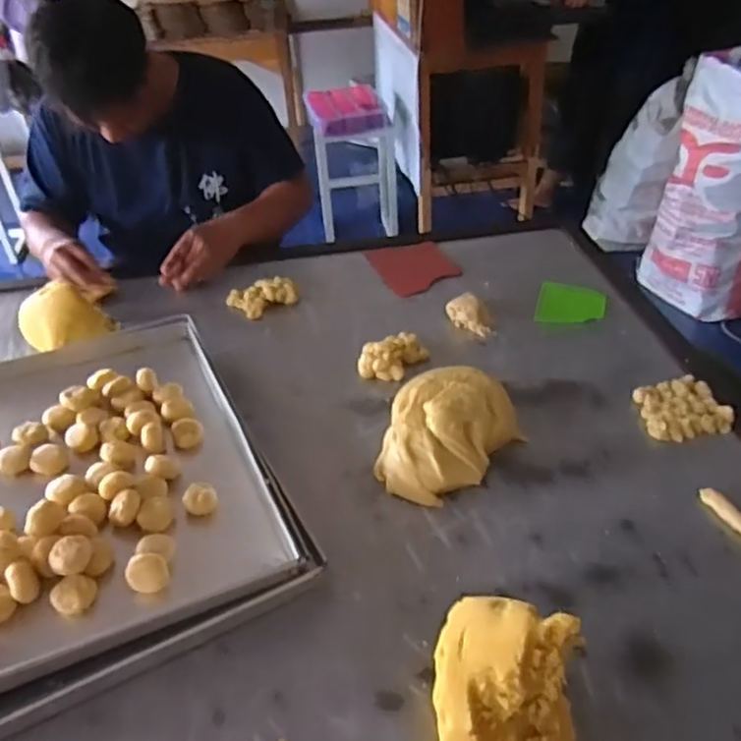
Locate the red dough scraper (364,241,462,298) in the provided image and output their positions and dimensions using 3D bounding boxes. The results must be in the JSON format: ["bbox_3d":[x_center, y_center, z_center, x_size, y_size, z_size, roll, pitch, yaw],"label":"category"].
[{"bbox_3d":[0.081,-0.192,1.224,0.137,0.008,0.170,-15,40,-12],"label":"red dough scraper"}]

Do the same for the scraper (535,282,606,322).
[{"bbox_3d":[0.335,-0.108,1.114,0.108,0.007,0.104,13,49,12],"label":"scraper"}]

